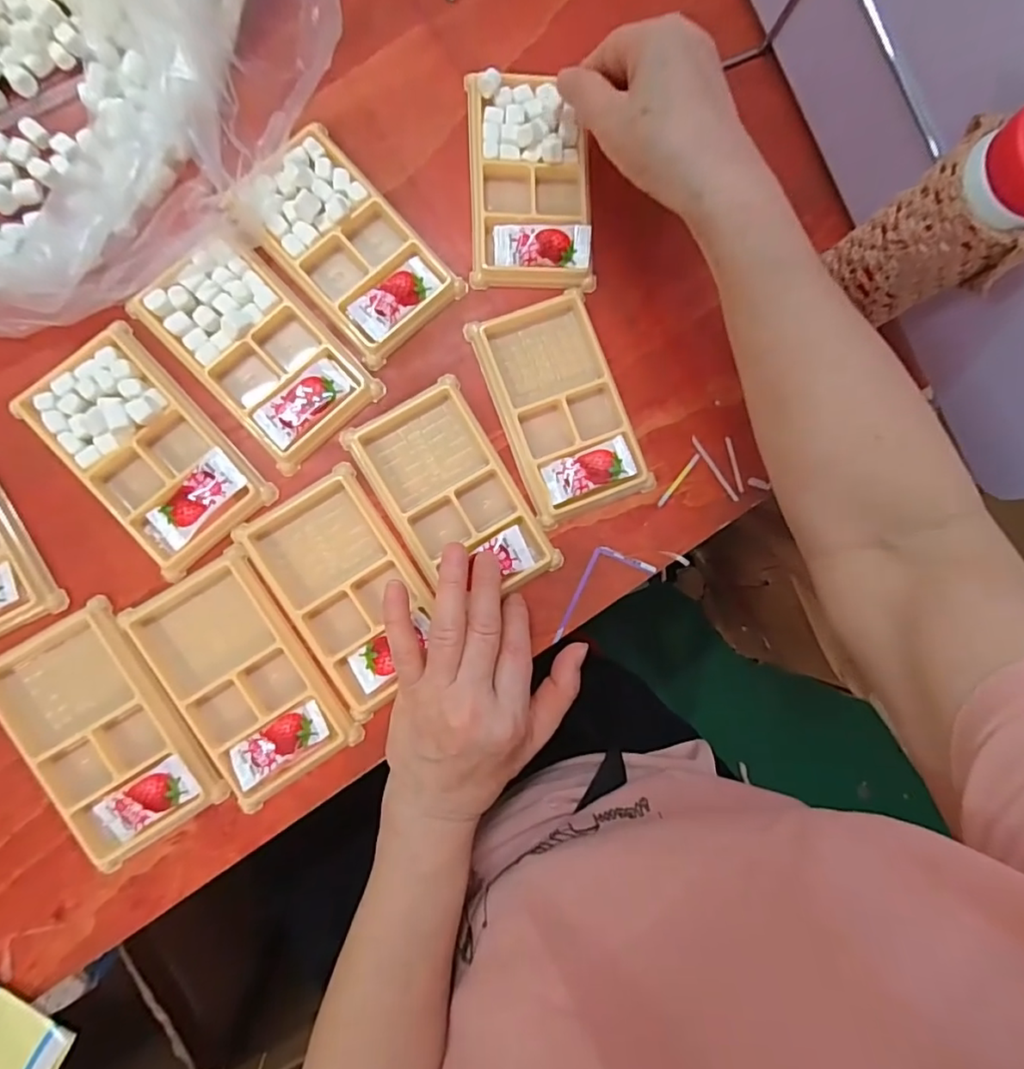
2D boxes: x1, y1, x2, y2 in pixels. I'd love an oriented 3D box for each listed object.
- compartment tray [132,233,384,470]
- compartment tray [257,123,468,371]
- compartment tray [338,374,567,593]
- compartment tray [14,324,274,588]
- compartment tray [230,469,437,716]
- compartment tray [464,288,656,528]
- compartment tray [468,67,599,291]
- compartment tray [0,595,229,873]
[{"bbox_3d":[-0.151,-0.112,0.347,0.076,0.013,0.129,-42,93,-6],"label":"compartment tray"},{"bbox_3d":[-0.101,-0.177,0.357,0.075,0.015,0.129,-43,93,-6],"label":"compartment tray"},{"bbox_3d":[-0.037,-0.022,0.361,0.080,0.013,0.134,-30,92,-6],"label":"compartment tray"},{"bbox_3d":[-0.212,-0.050,0.335,0.077,0.017,0.133,-38,93,-6],"label":"compartment tray"},{"bbox_3d":[-0.098,0.034,0.354,0.077,0.015,0.132,-34,92,-6],"label":"compartment tray"},{"bbox_3d":[0.032,-0.082,0.371,0.078,0.011,0.133,-21,91,-7],"label":"compartment tray"},{"bbox_3d":[0.013,-0.226,0.369,0.076,0.017,0.130,-1,88,-6],"label":"compartment tray"},{"bbox_3d":[-0.230,0.112,0.331,0.078,0.015,0.136,-30,92,-6],"label":"compartment tray"}]

